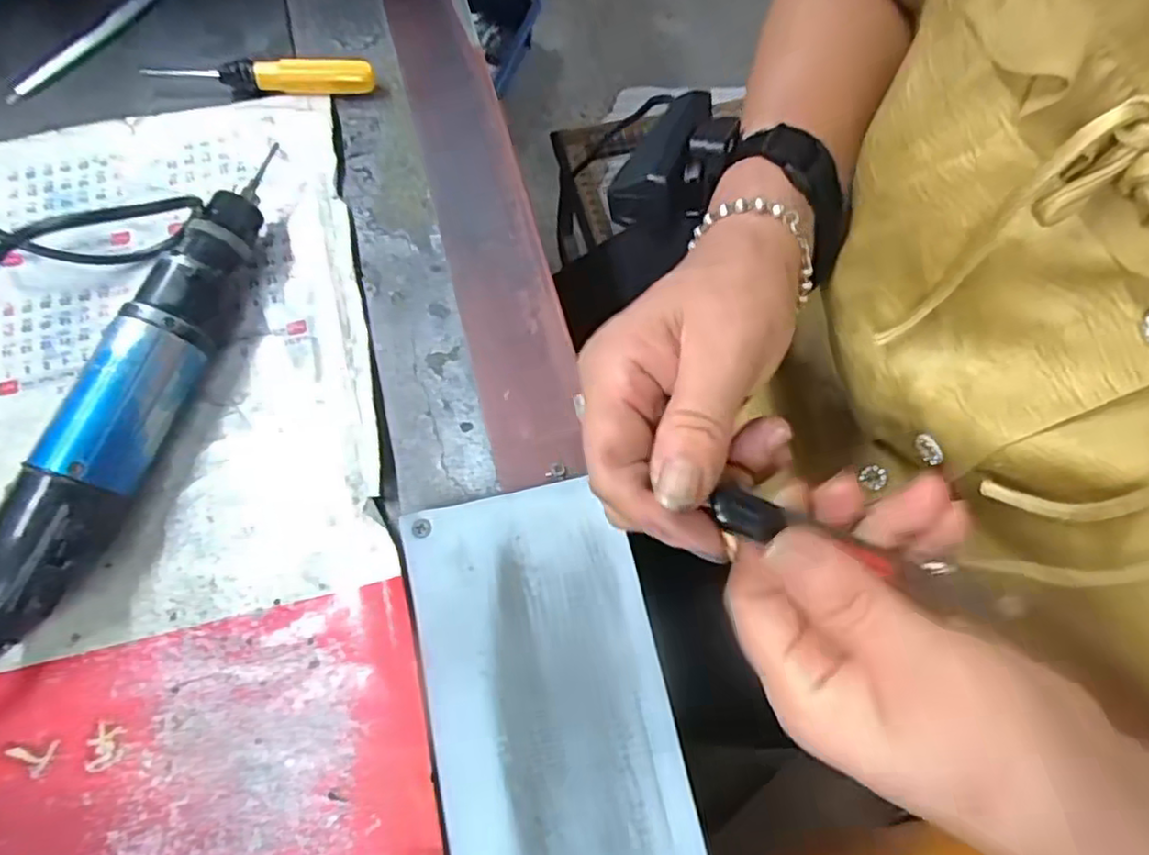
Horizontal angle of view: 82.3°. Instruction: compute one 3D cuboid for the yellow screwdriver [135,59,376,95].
[{"bbox_3d":[-0.173,-0.196,0.361,0.127,0.015,0.014,6,72,2],"label":"yellow screwdriver"}]

